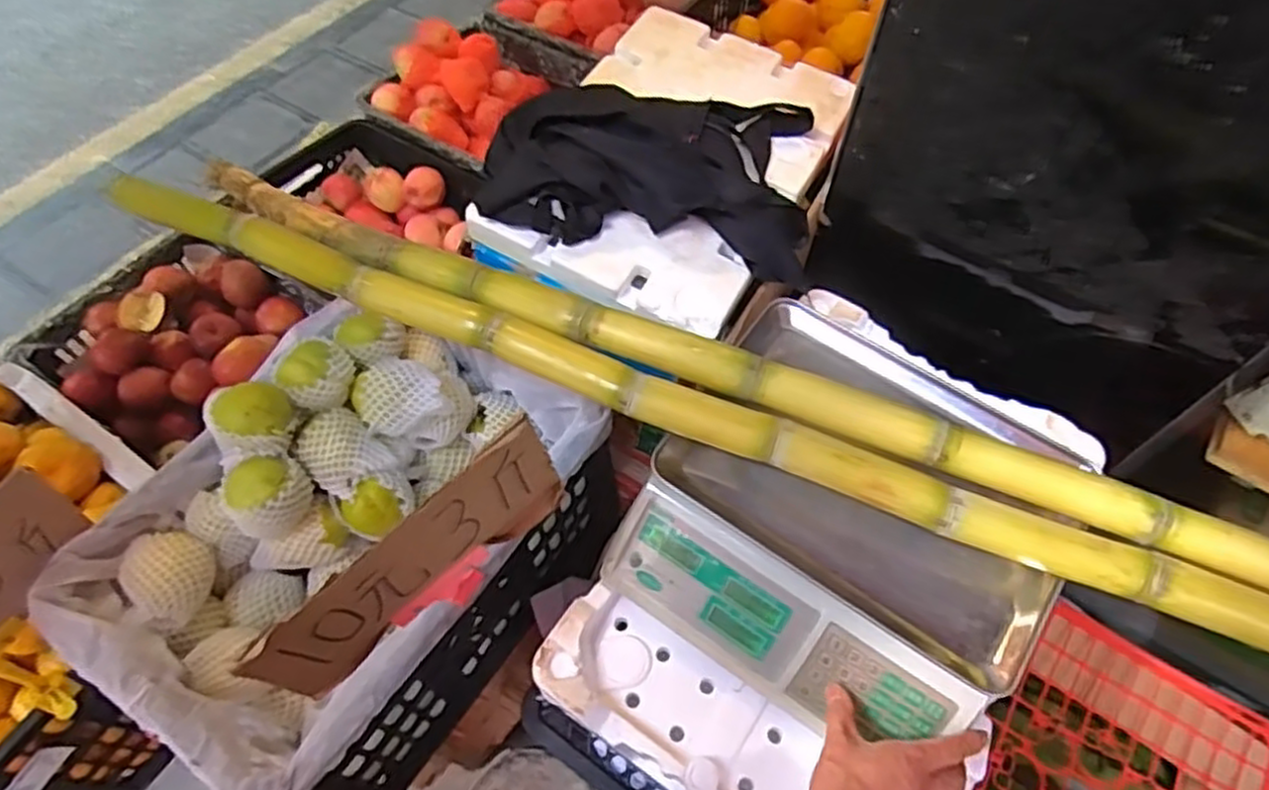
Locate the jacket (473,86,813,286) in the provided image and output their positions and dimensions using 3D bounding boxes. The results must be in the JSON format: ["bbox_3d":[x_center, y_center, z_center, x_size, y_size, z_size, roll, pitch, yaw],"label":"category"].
[{"bbox_3d":[0.019,-0.239,0.795,0.356,0.090,0.217,0,58,-1],"label":"jacket"}]

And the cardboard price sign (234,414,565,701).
[{"bbox_3d":[-0.156,0.125,0.551,0.241,0.121,0.008,-42,59,-14],"label":"cardboard price sign"}]

